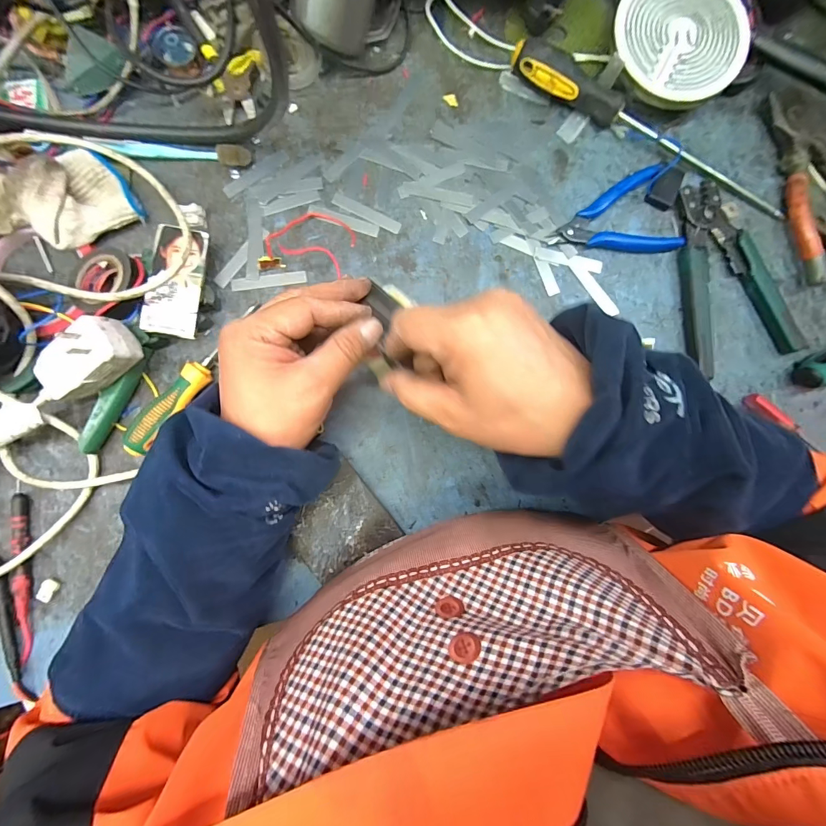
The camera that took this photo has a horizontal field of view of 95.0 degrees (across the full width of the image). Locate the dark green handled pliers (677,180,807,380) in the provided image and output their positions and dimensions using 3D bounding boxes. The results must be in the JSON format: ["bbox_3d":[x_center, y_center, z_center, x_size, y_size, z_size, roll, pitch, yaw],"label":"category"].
[{"bbox_3d":[0.290,-0.129,0.358,0.100,0.017,0.174,-19,89,-4],"label":"dark green handled pliers"}]

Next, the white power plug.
[{"bbox_3d":[-0.247,-0.038,0.281,0.074,0.032,0.039,-32,91,-5],"label":"white power plug"}]

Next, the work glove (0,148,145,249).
[{"bbox_3d":[-0.297,-0.173,0.308,0.125,0.040,0.089,7,88,-3],"label":"work glove"}]

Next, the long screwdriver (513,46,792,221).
[{"bbox_3d":[0.227,-0.263,0.351,0.296,0.033,0.031,25,87,-2],"label":"long screwdriver"}]

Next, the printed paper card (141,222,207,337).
[{"bbox_3d":[-0.191,-0.106,0.304,0.038,0.006,0.088,5,84,-15],"label":"printed paper card"}]

